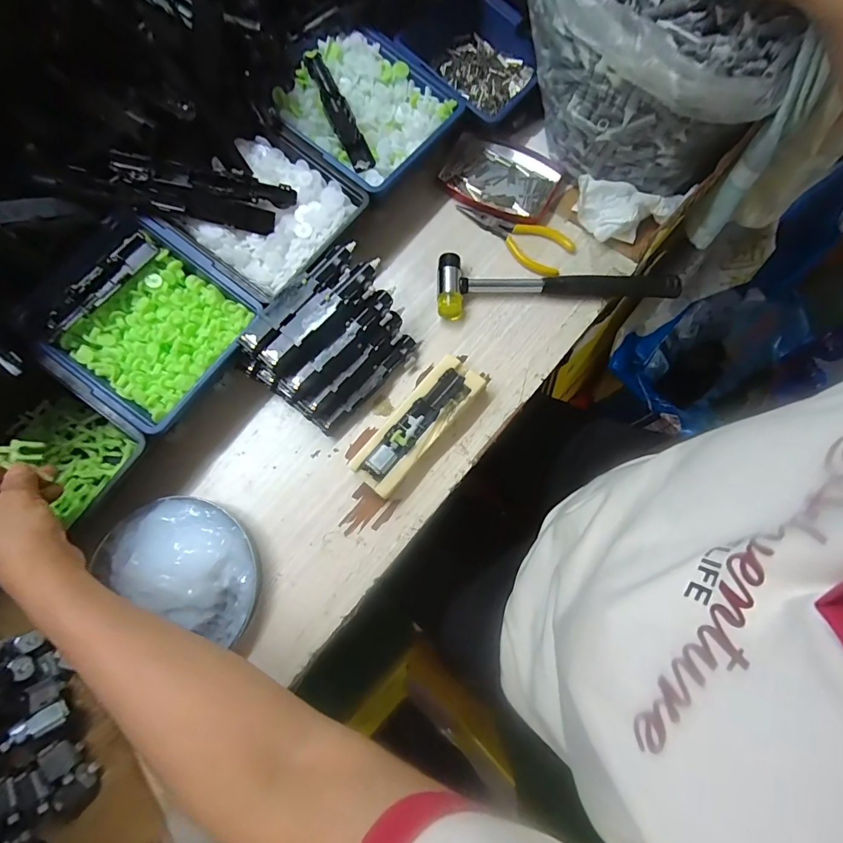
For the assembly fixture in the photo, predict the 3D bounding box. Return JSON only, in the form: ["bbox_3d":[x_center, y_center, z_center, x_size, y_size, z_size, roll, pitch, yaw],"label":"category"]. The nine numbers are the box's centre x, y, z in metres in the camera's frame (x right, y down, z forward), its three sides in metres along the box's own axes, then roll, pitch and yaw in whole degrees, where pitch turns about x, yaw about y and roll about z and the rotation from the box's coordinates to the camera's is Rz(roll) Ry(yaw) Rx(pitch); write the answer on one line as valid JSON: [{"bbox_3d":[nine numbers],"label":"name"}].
[{"bbox_3d":[0.001,-0.001,0.394,0.047,0.029,0.147,40,80,11],"label":"assembly fixture"}]

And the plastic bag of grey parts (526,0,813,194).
[{"bbox_3d":[0.202,-0.350,0.380,0.217,0.166,0.190,14,76,5],"label":"plastic bag of grey parts"}]

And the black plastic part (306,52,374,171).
[{"bbox_3d":[-0.081,-0.302,0.428,0.024,0.012,0.123,-26,91,-5],"label":"black plastic part"}]

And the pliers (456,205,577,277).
[{"bbox_3d":[0.093,-0.194,0.451,0.126,0.008,0.048,32,78,9],"label":"pliers"}]

